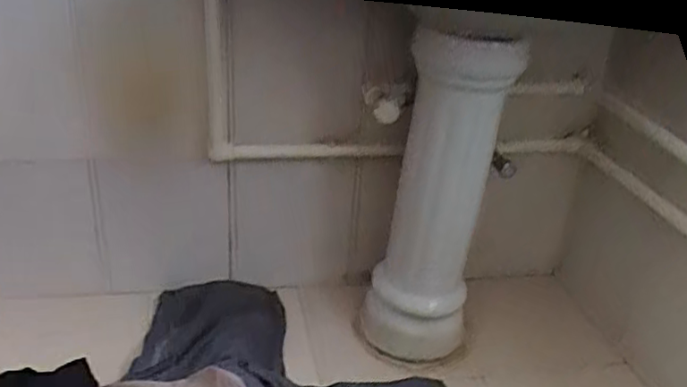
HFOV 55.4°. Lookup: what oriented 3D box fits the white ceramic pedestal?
[{"bbox_3d":[0.151,0.027,1.115,0.195,0.590,0.154,6,27,4],"label":"white ceramic pedestal"}]

